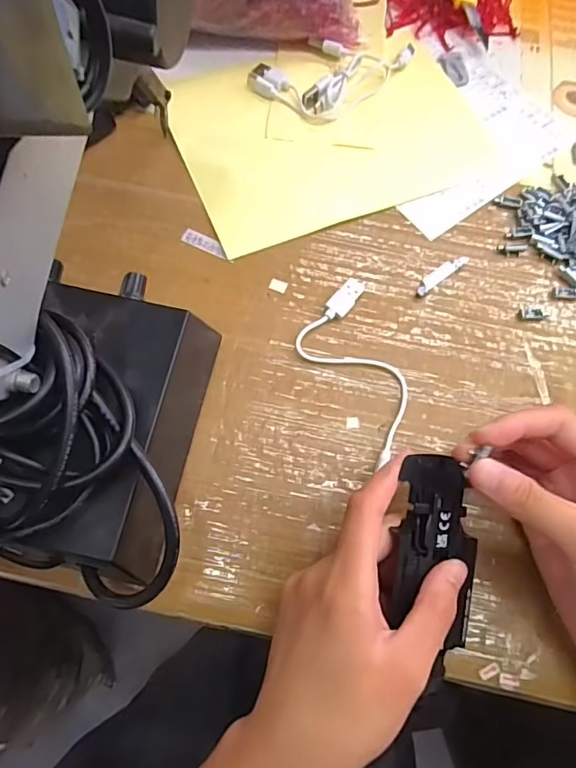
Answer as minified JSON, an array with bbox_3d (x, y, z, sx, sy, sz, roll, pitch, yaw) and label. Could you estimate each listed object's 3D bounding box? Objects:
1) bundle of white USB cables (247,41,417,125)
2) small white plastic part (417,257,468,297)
[{"bbox_3d":[0.035,-0.242,0.388,0.078,0.013,0.115,41,72,12],"label":"bundle of white USB cables"},{"bbox_3d":[0.099,-0.072,0.333,0.042,0.004,0.009,-36,75,-15],"label":"small white plastic part"}]

